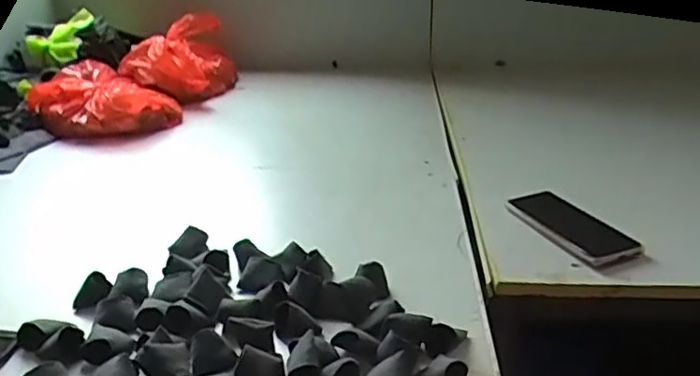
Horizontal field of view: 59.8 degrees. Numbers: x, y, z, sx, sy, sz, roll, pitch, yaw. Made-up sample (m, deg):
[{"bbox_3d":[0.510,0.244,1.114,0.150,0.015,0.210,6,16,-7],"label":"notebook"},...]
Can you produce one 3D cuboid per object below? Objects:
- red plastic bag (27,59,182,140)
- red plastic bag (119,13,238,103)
[{"bbox_3d":[-0.450,-0.162,1.111,0.213,0.079,0.233,-22,34,-35],"label":"red plastic bag"},{"bbox_3d":[-0.355,-0.272,1.269,0.230,0.118,0.216,-9,28,-15],"label":"red plastic bag"}]

